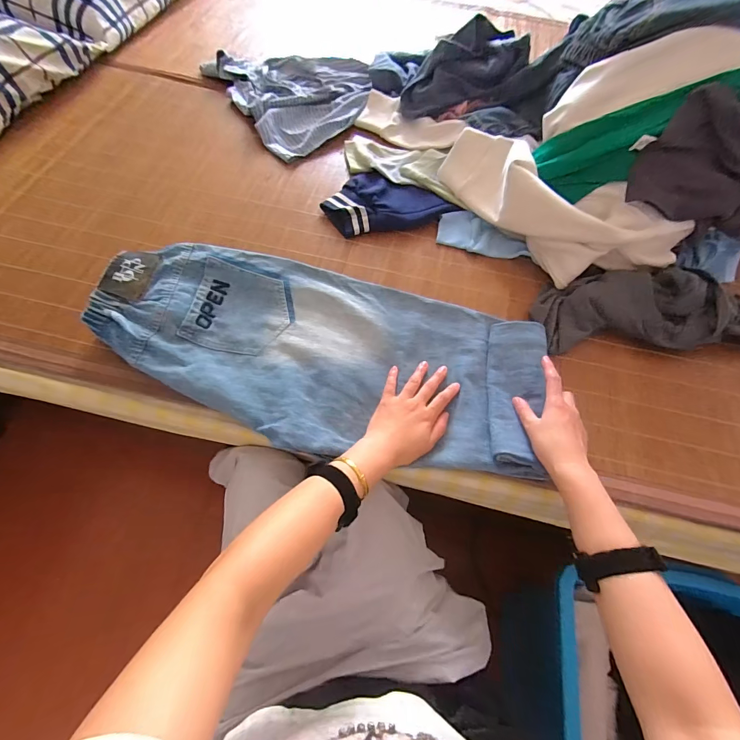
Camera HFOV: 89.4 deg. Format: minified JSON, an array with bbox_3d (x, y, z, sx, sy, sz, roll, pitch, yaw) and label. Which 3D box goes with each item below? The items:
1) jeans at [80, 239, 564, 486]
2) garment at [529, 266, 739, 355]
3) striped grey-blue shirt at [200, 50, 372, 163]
[{"bbox_3d":[-0.065,-0.028,0.530,0.602,0.053,0.278,13,63,0],"label":"jeans"},{"bbox_3d":[0.435,-0.094,0.586,0.330,0.094,0.122,2,63,-3],"label":"garment"},{"bbox_3d":[-0.139,-0.622,0.833,0.320,0.031,0.344,-27,67,-16],"label":"striped grey-blue shirt"}]

